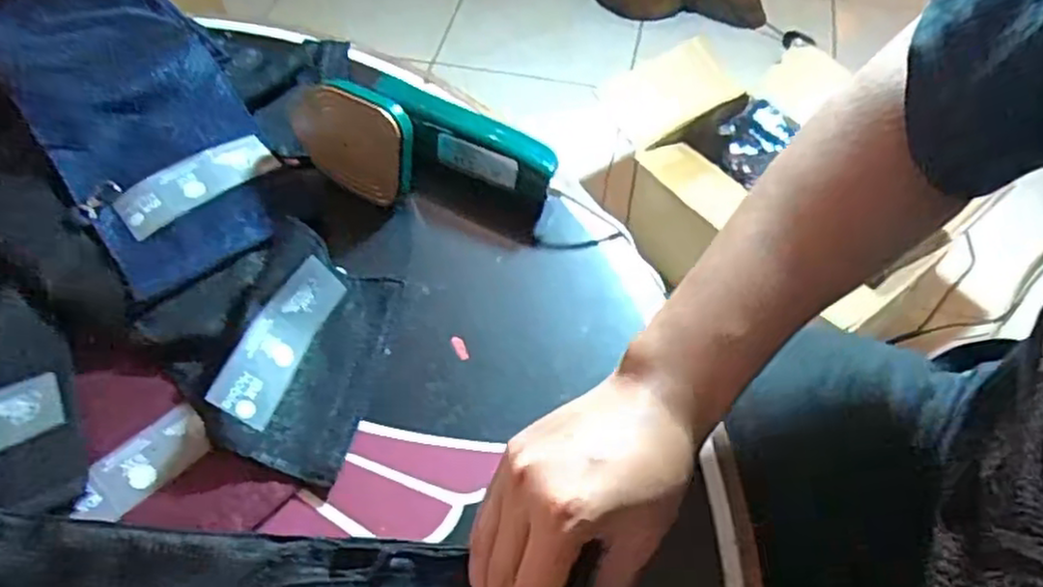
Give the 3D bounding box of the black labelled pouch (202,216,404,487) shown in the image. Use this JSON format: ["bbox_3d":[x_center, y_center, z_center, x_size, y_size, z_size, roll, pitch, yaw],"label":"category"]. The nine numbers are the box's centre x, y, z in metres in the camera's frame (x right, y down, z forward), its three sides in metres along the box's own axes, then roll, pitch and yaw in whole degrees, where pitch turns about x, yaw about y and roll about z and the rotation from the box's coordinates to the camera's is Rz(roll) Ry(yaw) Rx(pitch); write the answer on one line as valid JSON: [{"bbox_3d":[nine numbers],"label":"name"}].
[{"bbox_3d":[-0.139,0.029,0.450,0.098,0.033,0.150,16,58,8],"label":"black labelled pouch"}]

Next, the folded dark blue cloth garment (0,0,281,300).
[{"bbox_3d":[-0.296,-0.148,0.538,0.142,0.063,0.331,-34,65,-21],"label":"folded dark blue cloth garment"}]

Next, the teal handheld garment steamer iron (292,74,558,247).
[{"bbox_3d":[-0.076,-0.113,0.513,0.204,0.074,0.081,17,59,9],"label":"teal handheld garment steamer iron"}]

